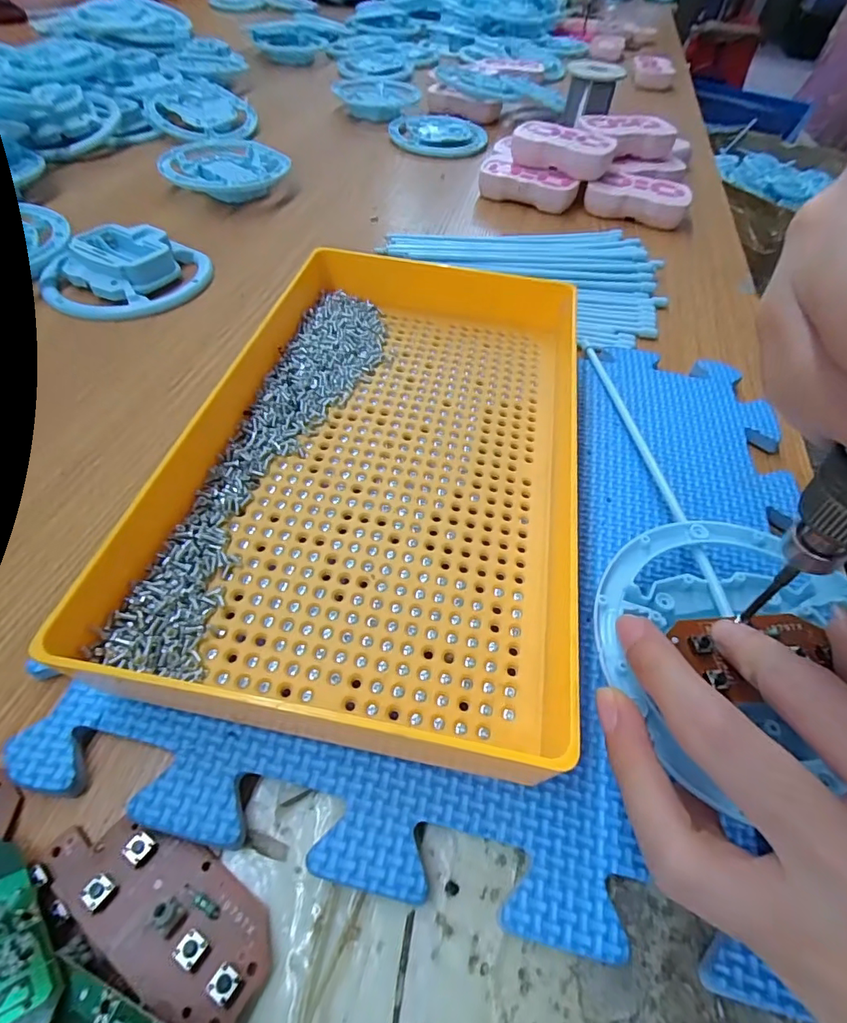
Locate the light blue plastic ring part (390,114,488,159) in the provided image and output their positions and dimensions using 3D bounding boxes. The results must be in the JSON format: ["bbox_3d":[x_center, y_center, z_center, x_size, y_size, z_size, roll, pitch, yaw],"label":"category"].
[{"bbox_3d":[0.017,-0.410,0.532,0.101,0.011,0.105,2,53,-2],"label":"light blue plastic ring part"}]

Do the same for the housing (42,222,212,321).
[{"bbox_3d":[-0.194,-0.156,0.316,0.096,0.022,0.079,-5,54,-7],"label":"housing"}]

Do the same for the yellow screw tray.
[{"bbox_3d":[-0.013,-0.033,0.219,0.165,0.042,0.256,11,53,5],"label":"yellow screw tray"}]

